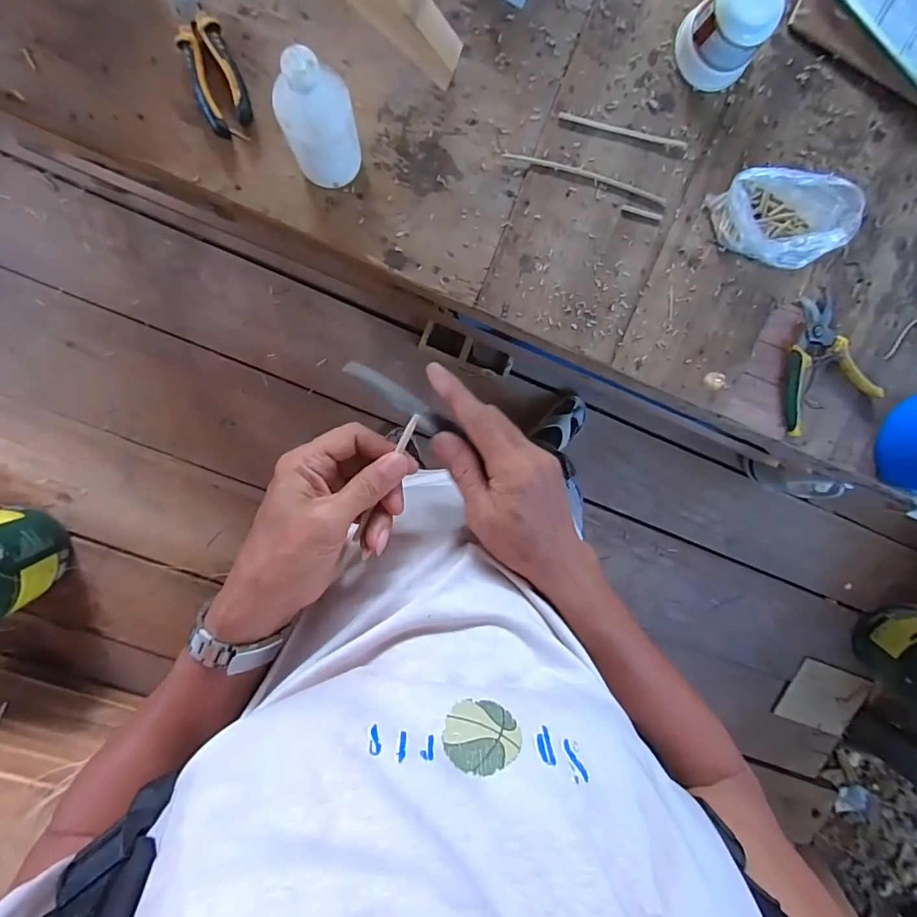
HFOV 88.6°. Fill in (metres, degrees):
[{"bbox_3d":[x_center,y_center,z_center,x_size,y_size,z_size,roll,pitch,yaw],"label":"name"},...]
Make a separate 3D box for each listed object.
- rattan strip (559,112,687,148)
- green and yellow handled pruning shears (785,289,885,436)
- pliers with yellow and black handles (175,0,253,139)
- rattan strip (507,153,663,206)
[{"bbox_3d":[0.203,-0.401,0.577,0.162,0.004,0.010,11,98,-6],"label":"rattan strip"},{"bbox_3d":[0.475,-0.127,0.628,0.119,0.024,0.157,-29,100,0],"label":"green and yellow handled pruning shears"},{"bbox_3d":[-0.276,-0.443,0.516,0.052,0.017,0.155,-18,99,-2],"label":"pliers with yellow and black handles"},{"bbox_3d":[0.159,-0.351,0.584,0.209,0.005,0.014,14,97,-6],"label":"rattan strip"}]

